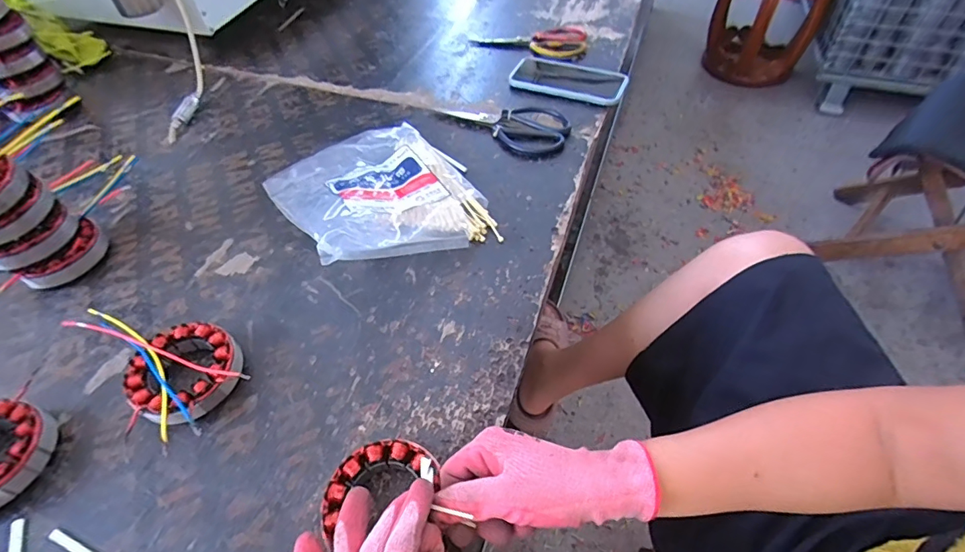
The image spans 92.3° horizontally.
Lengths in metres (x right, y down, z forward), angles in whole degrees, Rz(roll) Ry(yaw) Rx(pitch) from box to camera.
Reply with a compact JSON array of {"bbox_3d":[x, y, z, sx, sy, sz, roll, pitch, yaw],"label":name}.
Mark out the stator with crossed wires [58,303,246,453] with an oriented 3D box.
[{"bbox_3d":[-0.281,0.073,0.415,0.162,0.035,0.091,29,57,22],"label":"stator with crossed wires"}]

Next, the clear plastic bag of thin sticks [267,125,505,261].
[{"bbox_3d":[-0.123,-0.110,0.533,0.202,0.068,0.247,-27,56,-19],"label":"clear plastic bag of thin sticks"}]

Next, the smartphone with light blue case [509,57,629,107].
[{"bbox_3d":[0.129,-0.299,0.703,0.170,0.008,0.094,16,54,13],"label":"smartphone with light blue case"}]

